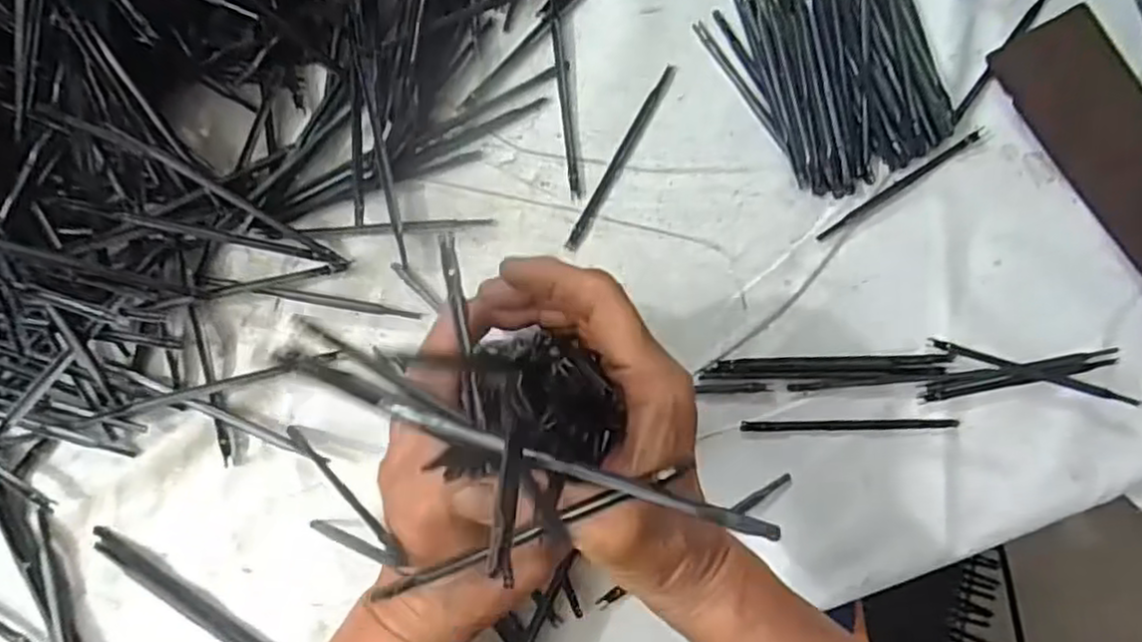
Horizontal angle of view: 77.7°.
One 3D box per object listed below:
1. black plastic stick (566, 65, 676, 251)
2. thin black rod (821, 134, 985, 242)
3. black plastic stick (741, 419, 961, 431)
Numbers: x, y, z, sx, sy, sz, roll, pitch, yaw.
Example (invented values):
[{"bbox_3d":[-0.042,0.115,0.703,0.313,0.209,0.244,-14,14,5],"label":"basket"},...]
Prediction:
[{"bbox_3d":[0.031,-0.102,0.435,0.007,0.004,0.132,30,82,-3],"label":"black plastic stick"},{"bbox_3d":[0.208,-0.087,0.448,0.128,0.006,0.006,-32,88,-9],"label":"thin black rod"},{"bbox_3d":[0.169,0.063,0.429,0.134,0.004,0.006,0,84,-6],"label":"black plastic stick"}]

